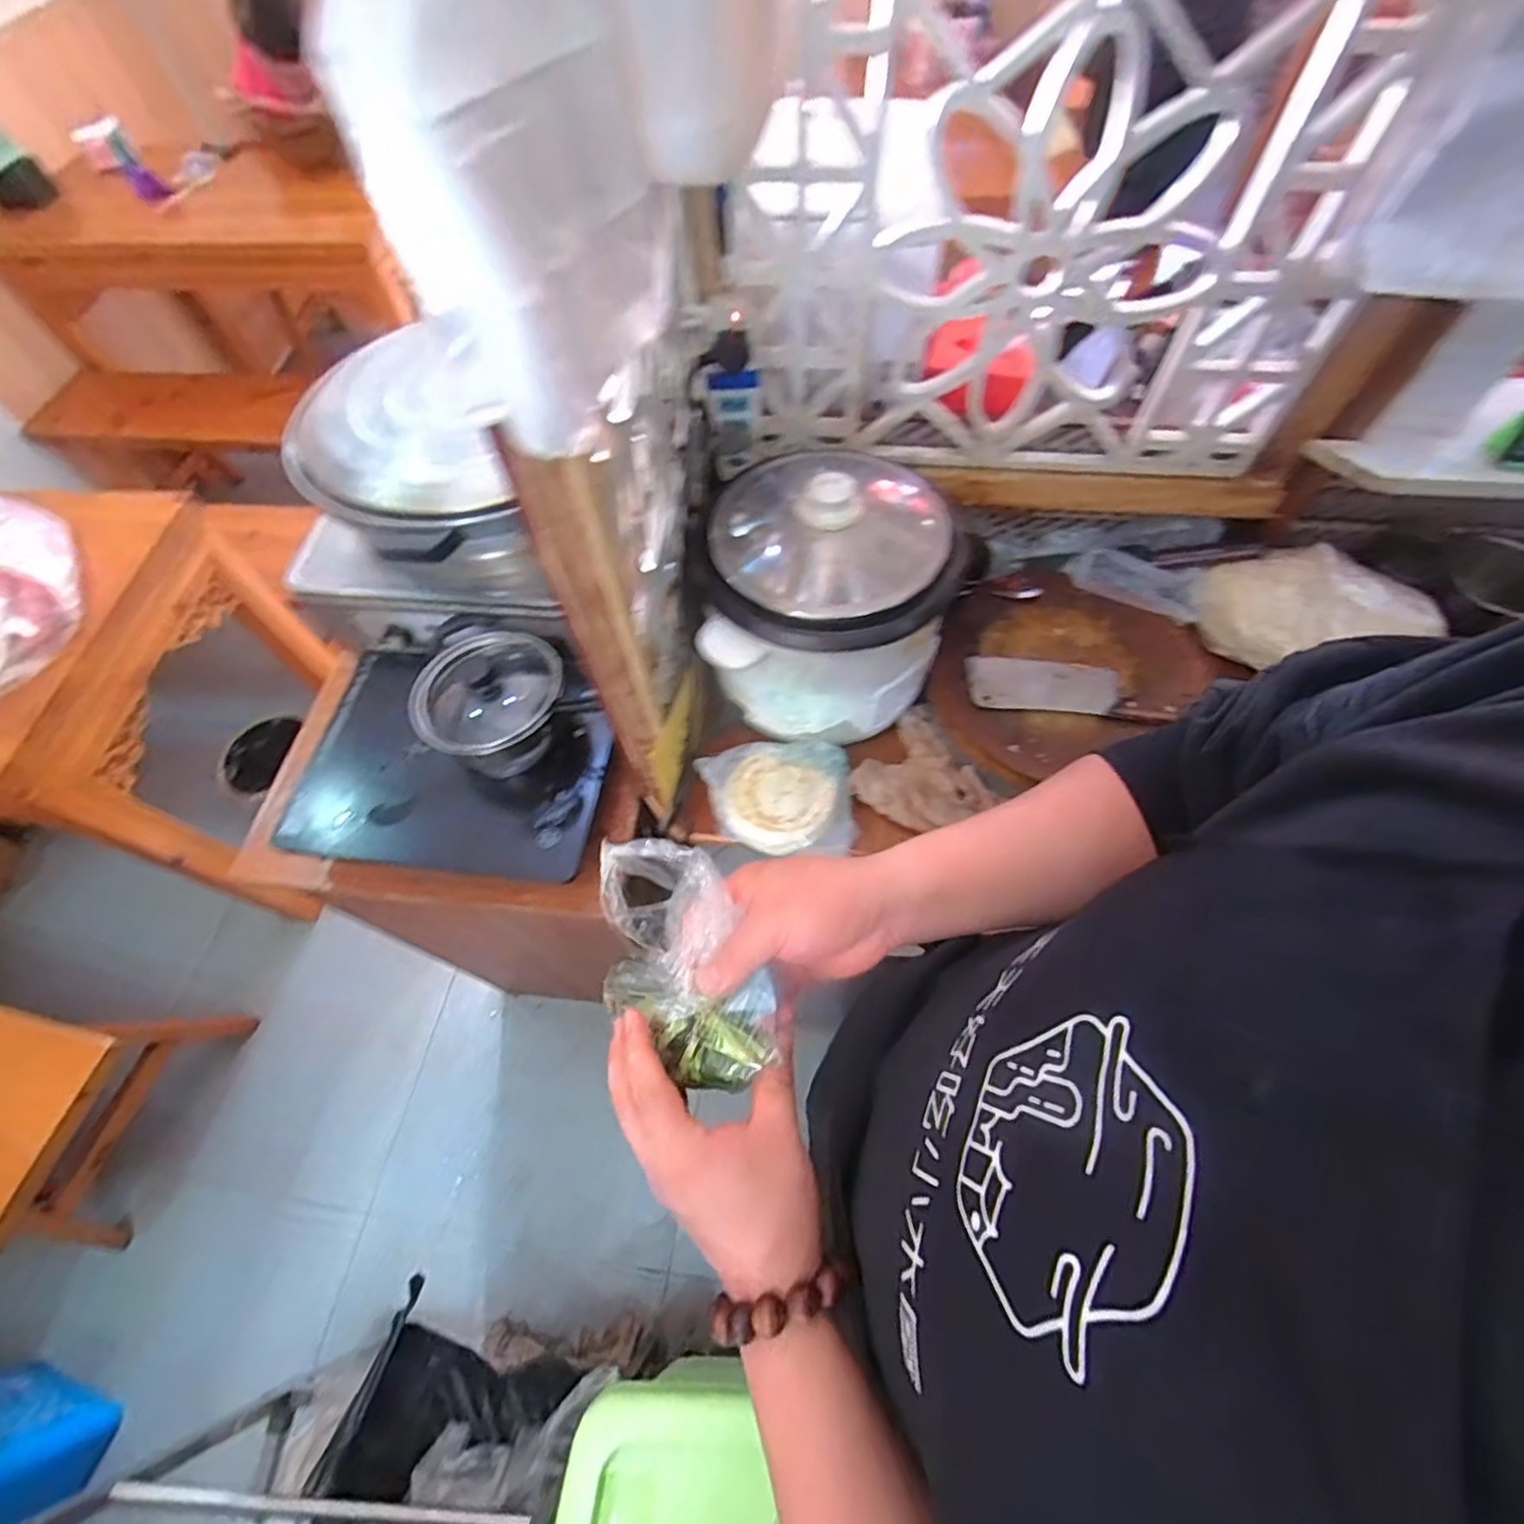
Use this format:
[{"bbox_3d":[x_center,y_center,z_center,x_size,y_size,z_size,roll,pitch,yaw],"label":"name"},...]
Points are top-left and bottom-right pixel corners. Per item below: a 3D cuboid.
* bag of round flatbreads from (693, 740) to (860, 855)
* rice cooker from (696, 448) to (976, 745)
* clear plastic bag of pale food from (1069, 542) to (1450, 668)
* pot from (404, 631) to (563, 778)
[{"bbox_3d":[0.015,0.035,0.731,0.170,0.043,0.137,-1,61,2],"label":"bag of round flatbreads"},{"bbox_3d":[0.069,-0.189,0.718,0.247,0.225,0.250,5,62,5],"label":"rice cooker"},{"bbox_3d":[0.555,-0.195,0.776,0.345,0.081,0.125,21,64,13],"label":"clear plastic bag of pale food"},{"bbox_3d":[-0.295,-0.069,0.752,0.171,0.112,0.161,-1,61,2],"label":"pot"}]

